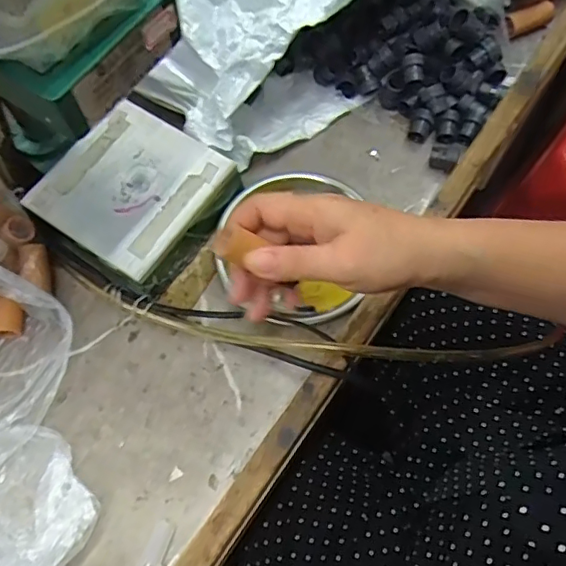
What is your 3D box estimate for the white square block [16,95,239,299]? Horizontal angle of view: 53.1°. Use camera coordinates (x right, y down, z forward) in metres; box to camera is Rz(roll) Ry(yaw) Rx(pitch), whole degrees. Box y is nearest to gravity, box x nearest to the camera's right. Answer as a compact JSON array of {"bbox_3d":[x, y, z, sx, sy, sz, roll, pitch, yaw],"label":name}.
[{"bbox_3d":[-0.117,-0.069,0.461,0.119,0.050,0.121,32,71,14],"label":"white square block"}]

